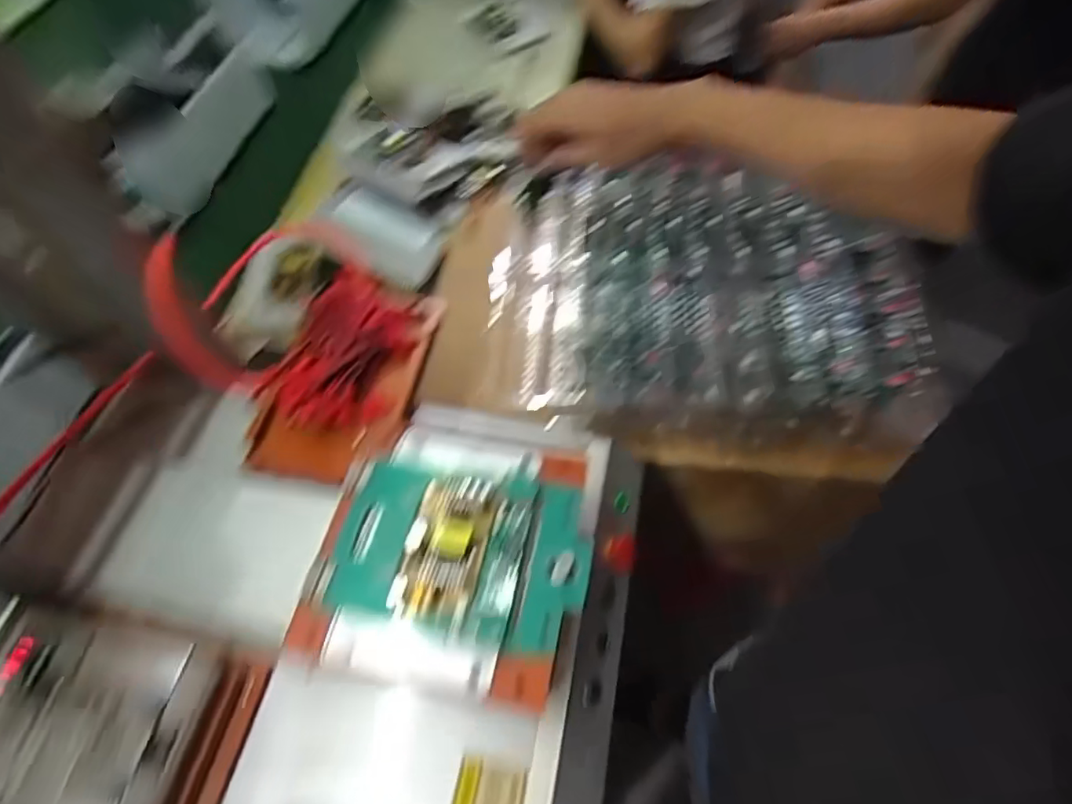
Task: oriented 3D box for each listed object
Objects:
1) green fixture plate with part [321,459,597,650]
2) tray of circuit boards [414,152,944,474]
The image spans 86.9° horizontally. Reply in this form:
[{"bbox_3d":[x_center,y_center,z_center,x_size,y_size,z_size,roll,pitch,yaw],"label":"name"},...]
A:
[{"bbox_3d":[-0.059,0.113,0.436,0.196,0.032,0.127,7,58,3],"label":"green fixture plate with part"},{"bbox_3d":[0.146,-0.116,0.642,0.494,0.124,0.333,8,58,4],"label":"tray of circuit boards"}]

